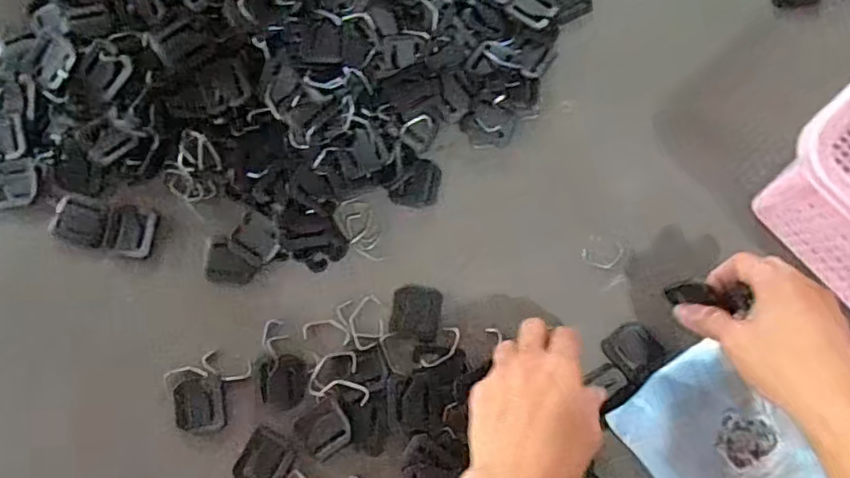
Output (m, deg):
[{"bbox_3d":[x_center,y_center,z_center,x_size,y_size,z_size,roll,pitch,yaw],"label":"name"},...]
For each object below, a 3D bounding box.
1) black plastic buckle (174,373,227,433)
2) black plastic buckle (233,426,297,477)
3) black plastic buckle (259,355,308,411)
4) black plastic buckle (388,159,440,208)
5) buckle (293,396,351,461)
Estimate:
[{"bbox_3d":[-0.158,0.116,0.412,0.034,0.004,0.037,-9,79,-3],"label":"black plastic buckle"},{"bbox_3d":[-0.109,0.152,0.404,0.033,0.004,0.038,27,79,4],"label":"black plastic buckle"},{"bbox_3d":[-0.099,0.101,0.414,0.033,0.004,0.036,-8,79,-3],"label":"black plastic buckle"},{"bbox_3d":[-0.007,-0.043,0.449,0.035,0.005,0.035,8,78,1],"label":"black plastic buckle"},{"bbox_3d":[-0.069,0.131,0.407,0.033,0.004,0.034,-33,81,-7],"label":"buckle"}]

